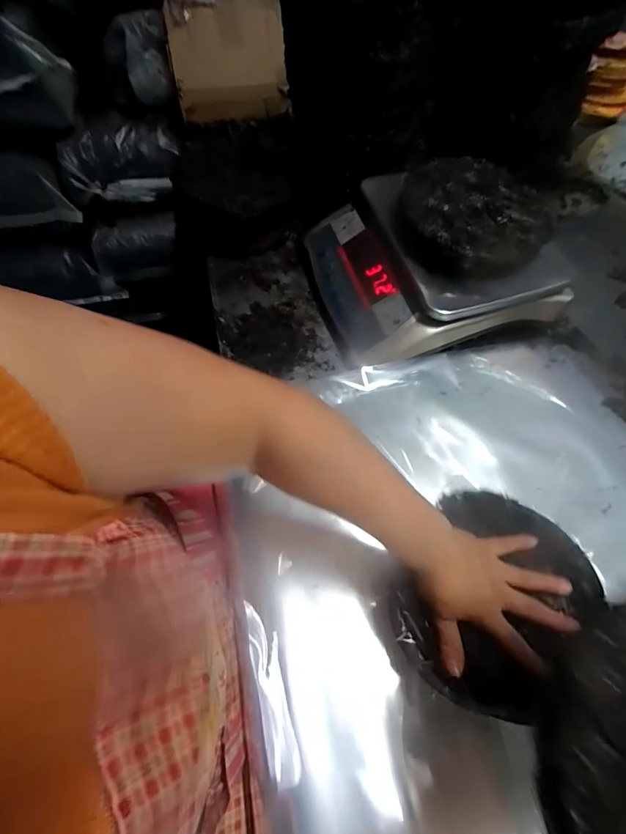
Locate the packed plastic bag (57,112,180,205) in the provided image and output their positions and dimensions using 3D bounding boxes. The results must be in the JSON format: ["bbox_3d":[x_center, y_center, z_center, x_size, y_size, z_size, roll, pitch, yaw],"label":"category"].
[{"bbox_3d":[-0.460,-0.628,0.984,0.270,0.150,0.134,-9,60,-6],"label":"packed plastic bag"}]

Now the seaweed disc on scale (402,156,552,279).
[{"bbox_3d":[0.218,-0.279,0.553,0.189,0.043,0.192,1,60,-1],"label":"seaweed disc on scale"}]

